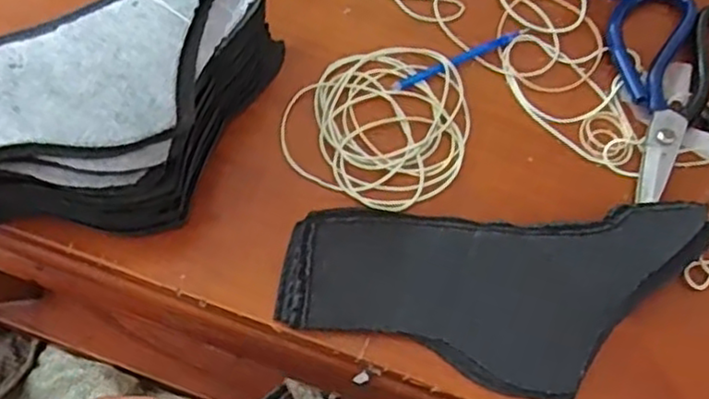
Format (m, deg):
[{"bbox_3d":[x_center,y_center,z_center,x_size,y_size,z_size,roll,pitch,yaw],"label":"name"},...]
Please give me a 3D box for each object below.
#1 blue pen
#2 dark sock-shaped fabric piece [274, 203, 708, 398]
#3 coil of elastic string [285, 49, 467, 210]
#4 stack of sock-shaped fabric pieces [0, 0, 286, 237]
[{"bbox_3d":[0.071,-0.093,0.453,0.105,0.007,0.008,-27,67,-17],"label":"blue pen"},{"bbox_3d":[0.079,0.051,0.374,0.230,0.021,0.099,0,63,-4],"label":"dark sock-shaped fabric piece"},{"bbox_3d":[0.018,-0.050,0.429,0.104,0.006,0.115,24,63,8],"label":"coil of elastic string"},{"bbox_3d":[-0.135,-0.041,0.370,0.237,0.077,0.108,-34,70,-19],"label":"stack of sock-shaped fabric pieces"}]

